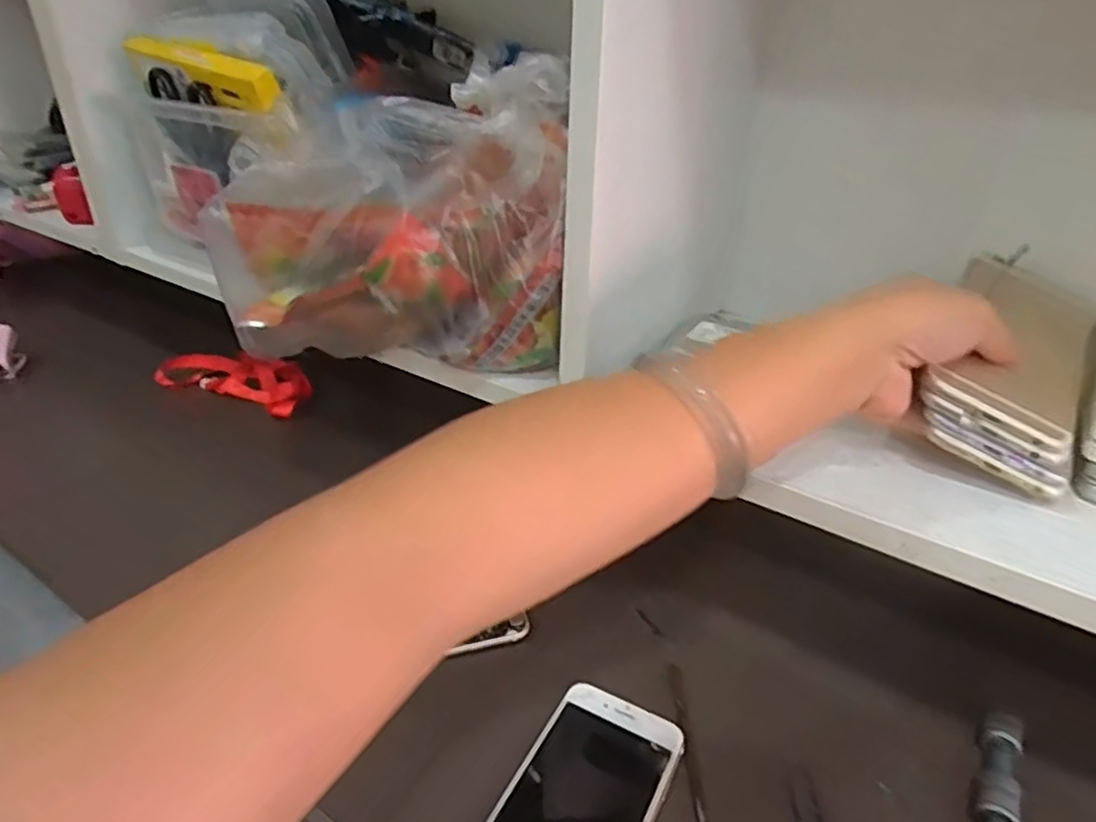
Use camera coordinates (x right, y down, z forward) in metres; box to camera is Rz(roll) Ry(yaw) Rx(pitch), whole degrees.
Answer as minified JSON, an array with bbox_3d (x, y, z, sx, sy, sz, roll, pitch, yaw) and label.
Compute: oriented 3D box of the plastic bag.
[{"bbox_3d":[-0.097,-0.108,0.402,0.222,0.151,0.093,6,34,4],"label":"plastic bag"}]

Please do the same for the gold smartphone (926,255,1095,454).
[{"bbox_3d":[0.236,-0.037,0.346,0.068,0.013,0.142,34,48,19],"label":"gold smartphone"}]

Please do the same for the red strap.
[{"bbox_3d":[-0.300,-0.035,0.676,0.155,0.031,0.072,15,36,17],"label":"red strap"}]

